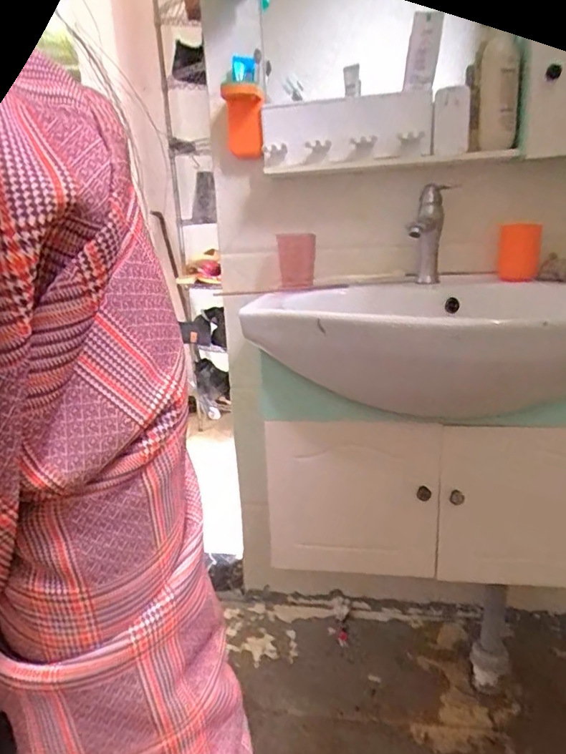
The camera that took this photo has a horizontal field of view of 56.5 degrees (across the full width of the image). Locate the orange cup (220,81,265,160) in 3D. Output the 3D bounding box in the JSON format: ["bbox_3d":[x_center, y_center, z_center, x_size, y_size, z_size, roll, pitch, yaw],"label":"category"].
[{"bbox_3d":[-0.071,-0.470,0.961,0.072,0.123,0.078,-3,16,-2],"label":"orange cup"}]

